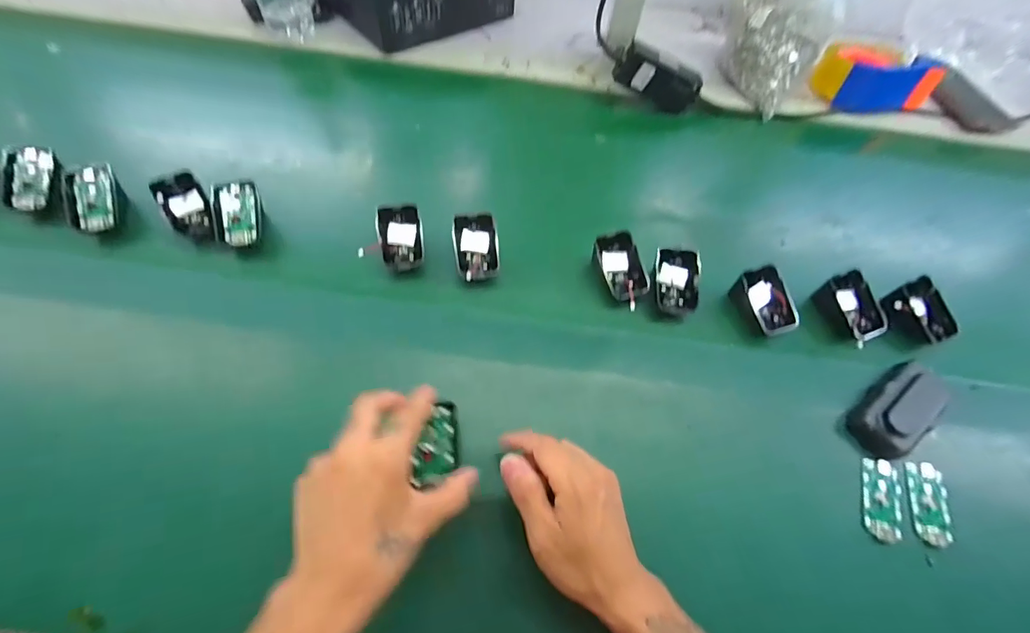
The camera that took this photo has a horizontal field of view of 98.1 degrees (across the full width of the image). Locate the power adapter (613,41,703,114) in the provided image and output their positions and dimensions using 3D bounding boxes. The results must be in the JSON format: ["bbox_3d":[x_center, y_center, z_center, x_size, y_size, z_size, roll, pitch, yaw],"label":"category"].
[{"bbox_3d":[0.194,-0.320,0.604,0.122,0.054,0.030,15,57,-21],"label":"power adapter"}]

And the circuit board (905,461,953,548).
[{"bbox_3d":[0.355,0.159,0.380,0.032,0.010,0.066,6,64,3],"label":"circuit board"}]

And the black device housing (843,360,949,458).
[{"bbox_3d":[0.352,0.084,0.406,0.091,0.032,0.052,-35,67,-21],"label":"black device housing"}]

